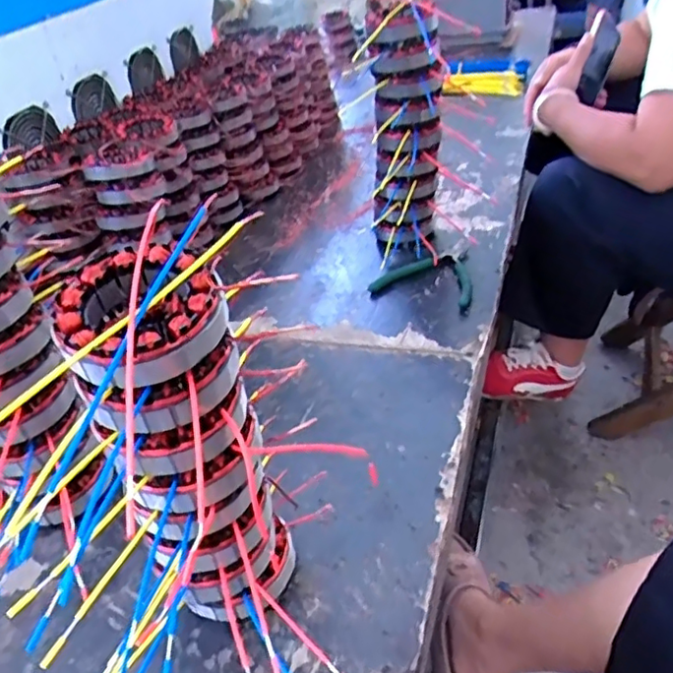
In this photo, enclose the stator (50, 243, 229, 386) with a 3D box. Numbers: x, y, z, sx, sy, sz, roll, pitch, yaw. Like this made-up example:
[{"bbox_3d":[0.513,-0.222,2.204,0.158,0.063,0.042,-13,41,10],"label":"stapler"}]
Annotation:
[{"bbox_3d":[-0.106,-0.012,0.331,0.082,0.037,0.082,-6,36,4],"label":"stator"}]

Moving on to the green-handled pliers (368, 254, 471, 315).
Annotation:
[{"bbox_3d":[0.125,-0.075,0.781,0.131,0.024,0.113,17,43,32],"label":"green-handled pliers"}]

